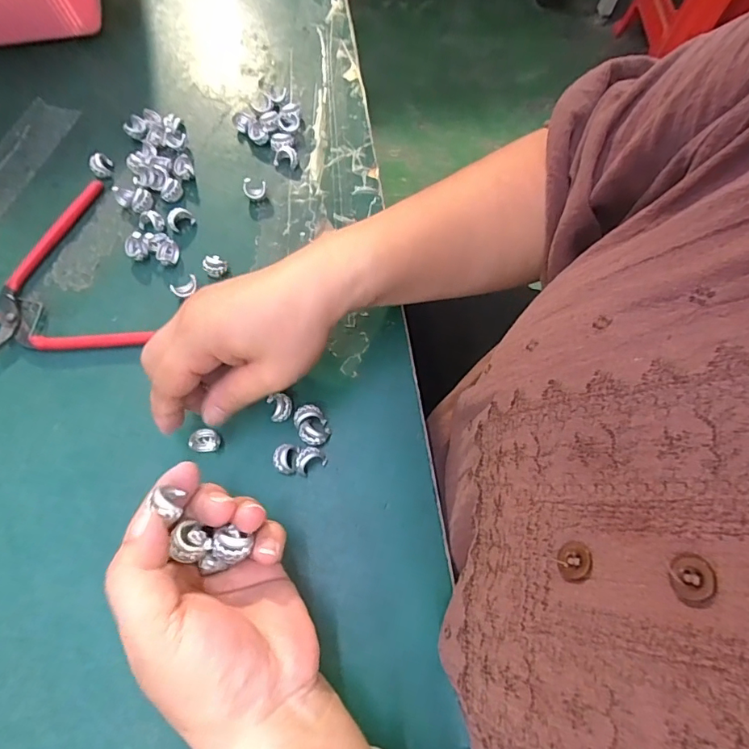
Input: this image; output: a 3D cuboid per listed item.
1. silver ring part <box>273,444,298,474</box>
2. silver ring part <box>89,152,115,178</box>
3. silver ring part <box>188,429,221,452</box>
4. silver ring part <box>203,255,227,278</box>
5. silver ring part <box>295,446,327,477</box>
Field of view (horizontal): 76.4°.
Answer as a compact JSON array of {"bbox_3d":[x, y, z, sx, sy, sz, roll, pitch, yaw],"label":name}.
[{"bbox_3d":[-0.054,0.052,0.289,0.013,0.010,0.018,2,69,-1],"label":"silver ring part"},{"bbox_3d":[-0.210,-0.162,0.365,0.016,0.011,0.017,-28,73,-12],"label":"silver ring part"},{"bbox_3d":[-0.104,0.040,0.292,0.017,0.008,0.013,-1,69,-2],"label":"silver ring part"},{"bbox_3d":[-0.112,-0.076,0.334,0.015,0.011,0.014,1,69,-2],"label":"silver ring part"},{"bbox_3d":[-0.039,0.052,0.289,0.018,0.010,0.014,-30,73,-12],"label":"silver ring part"}]

